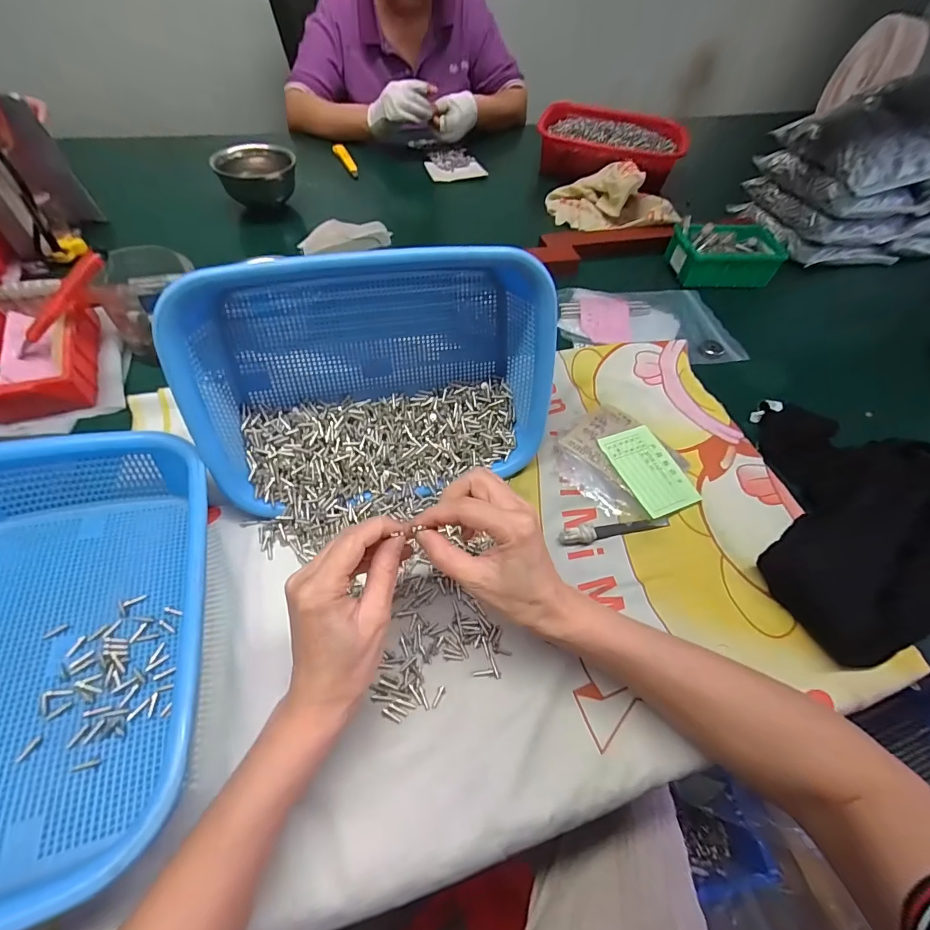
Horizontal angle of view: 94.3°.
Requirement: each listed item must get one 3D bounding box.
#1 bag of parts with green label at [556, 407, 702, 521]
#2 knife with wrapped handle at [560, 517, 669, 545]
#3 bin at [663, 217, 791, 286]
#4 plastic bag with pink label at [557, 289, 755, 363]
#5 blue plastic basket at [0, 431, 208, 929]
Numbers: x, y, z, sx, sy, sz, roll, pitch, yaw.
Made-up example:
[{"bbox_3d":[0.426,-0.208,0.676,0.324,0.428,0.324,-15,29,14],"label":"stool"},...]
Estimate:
[{"bbox_3d":[0.161,0.002,0.434,0.131,0.020,0.112,40,61,23],"label":"bag of parts with green label"},{"bbox_3d":[0.138,0.057,0.393,0.107,0.017,0.016,-12,56,-12],"label":"knife with wrapped handle"},{"bbox_3d":[0.400,-0.321,0.661,0.154,0.055,0.089,1,54,-3],"label":"bin"},{"bbox_3d":[0.244,-0.203,0.593,0.223,0.011,0.146,-1,54,-4],"label":"plastic bag with pink label"},{"bbox_3d":[-0.280,0.103,0.283,0.199,0.083,0.311,-12,56,-12],"label":"blue plastic basket"}]

